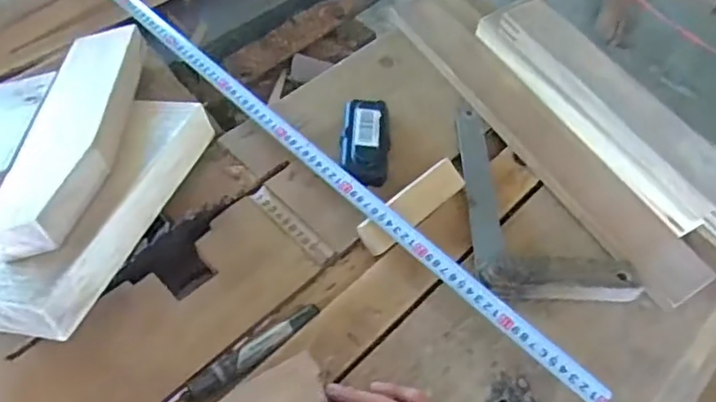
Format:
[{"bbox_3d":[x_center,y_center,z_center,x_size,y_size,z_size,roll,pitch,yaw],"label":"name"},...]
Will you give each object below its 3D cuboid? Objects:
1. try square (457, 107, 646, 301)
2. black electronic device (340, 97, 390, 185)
[{"bbox_3d":[0.180,-0.011,0.602,0.144,0.031,0.240,-2,56,-5],"label":"try square"},{"bbox_3d":[0.008,-0.064,0.628,0.050,0.030,0.101,6,56,0],"label":"black electronic device"}]

